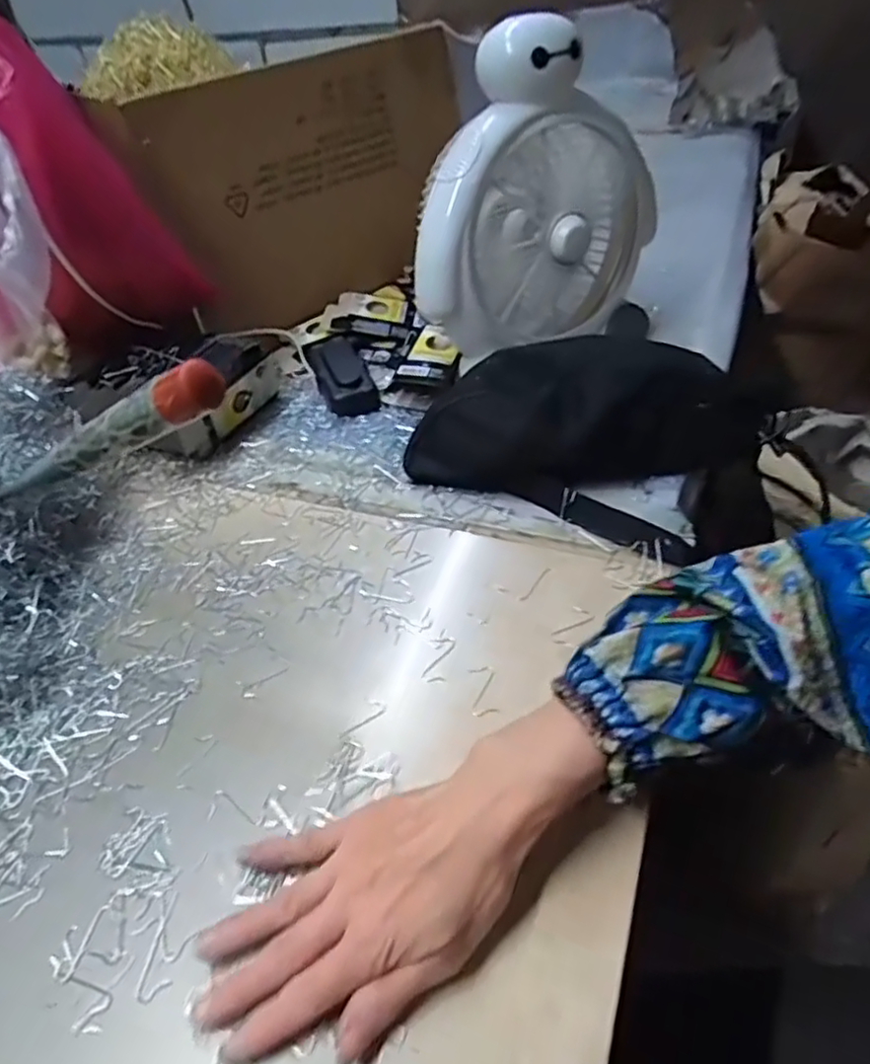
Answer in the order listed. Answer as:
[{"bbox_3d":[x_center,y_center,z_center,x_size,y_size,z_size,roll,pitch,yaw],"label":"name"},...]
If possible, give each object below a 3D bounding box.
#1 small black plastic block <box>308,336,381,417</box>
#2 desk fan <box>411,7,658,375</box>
[{"bbox_3d":[-0.093,-0.157,0.674,0.048,0.021,0.123,-16,46,-9],"label":"small black plastic block"},{"bbox_3d":[0.091,-0.288,0.602,0.227,0.252,0.110,-29,50,-20],"label":"desk fan"}]

